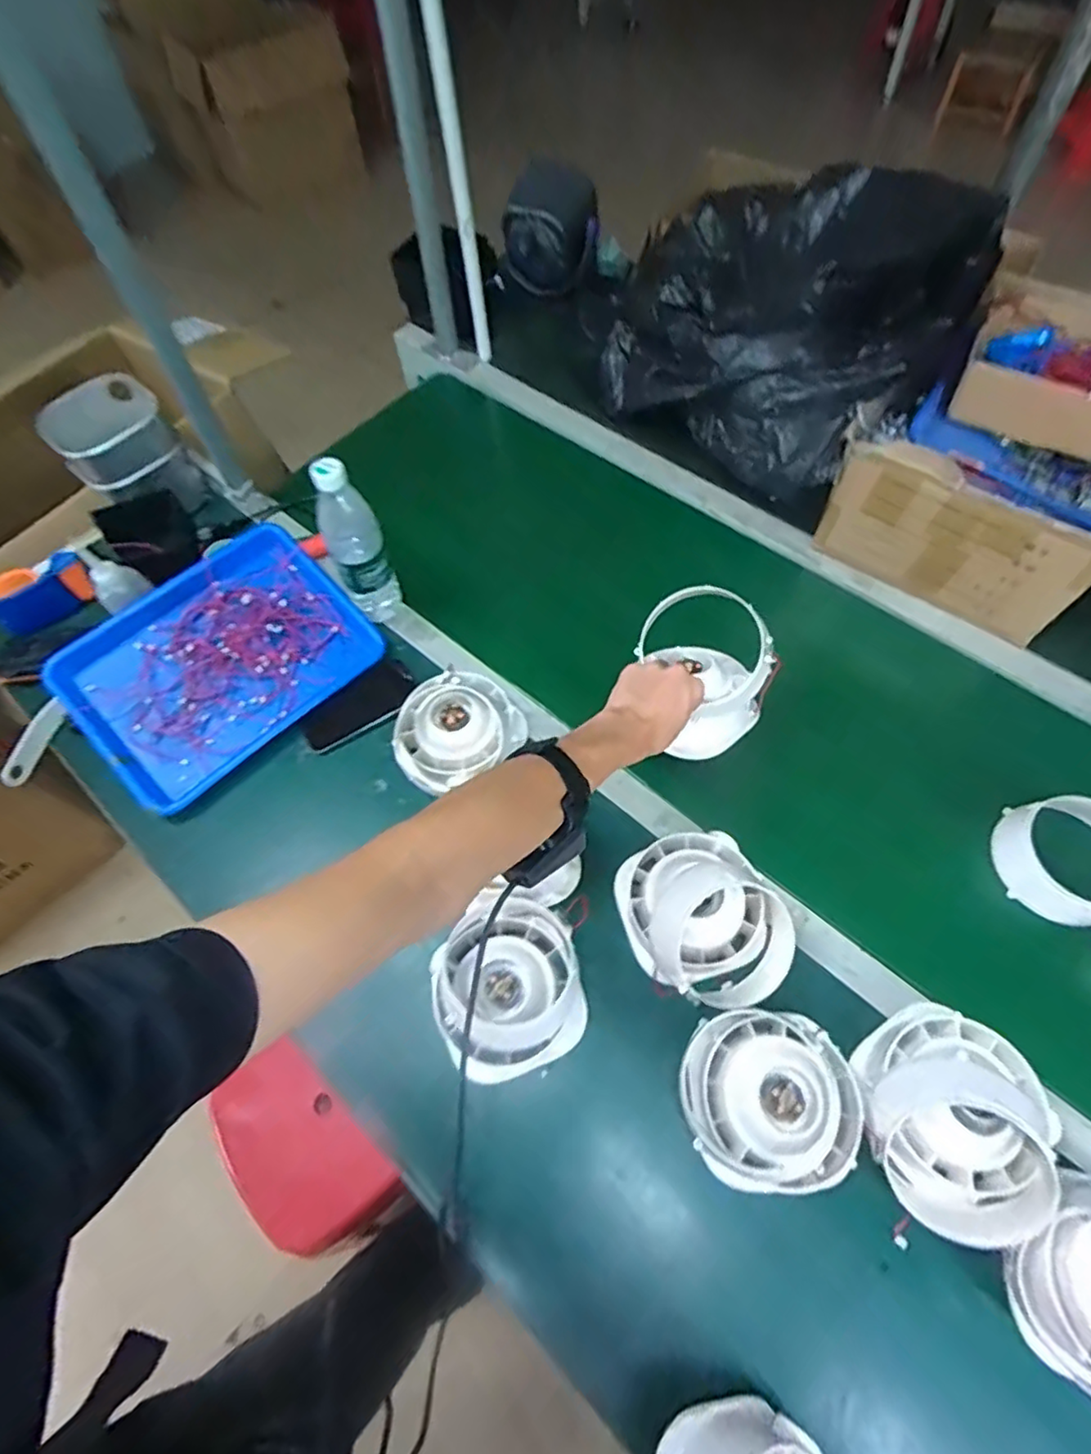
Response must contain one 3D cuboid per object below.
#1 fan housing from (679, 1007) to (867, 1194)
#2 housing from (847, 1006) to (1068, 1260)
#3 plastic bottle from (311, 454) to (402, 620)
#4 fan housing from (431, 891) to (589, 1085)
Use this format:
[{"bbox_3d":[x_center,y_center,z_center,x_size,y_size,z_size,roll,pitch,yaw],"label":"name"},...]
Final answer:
[{"bbox_3d":[0.195,0.322,0.562,0.143,0.059,0.132,-1,62,2],"label":"fan housing"},{"bbox_3d":[0.343,0.328,0.541,0.155,0.086,0.142,-1,62,2],"label":"housing"},{"bbox_3d":[-0.235,-0.222,0.797,0.065,0.243,0.057,-28,64,-11],"label":"plastic bottle"},{"bbox_3d":[-0.034,0.248,0.603,0.143,0.076,0.135,-23,63,-9],"label":"fan housing"}]

